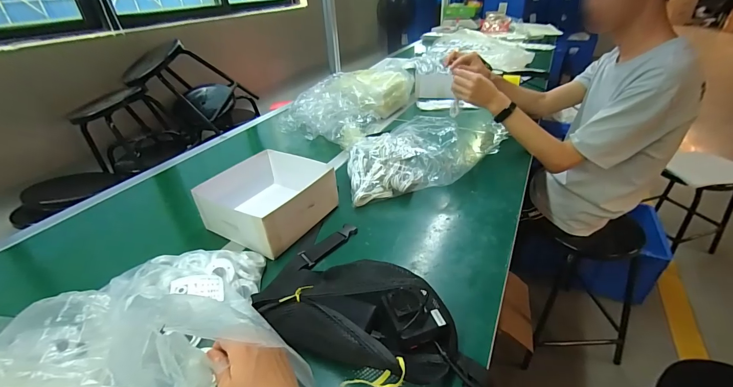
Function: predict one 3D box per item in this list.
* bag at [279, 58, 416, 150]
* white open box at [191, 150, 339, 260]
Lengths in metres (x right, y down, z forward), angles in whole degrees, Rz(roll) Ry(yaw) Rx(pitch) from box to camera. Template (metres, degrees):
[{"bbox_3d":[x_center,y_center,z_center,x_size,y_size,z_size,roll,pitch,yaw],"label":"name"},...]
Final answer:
[{"bbox_3d":[-0.034,-0.338,1.160,0.272,0.138,0.512,14,37,25],"label":"bag"},{"bbox_3d":[-0.201,0.014,0.682,0.218,0.092,0.210,17,38,29],"label":"white open box"}]

